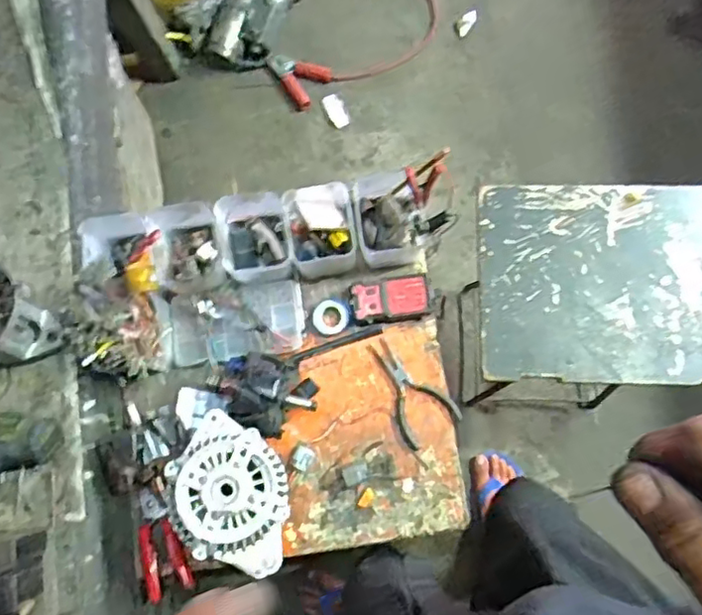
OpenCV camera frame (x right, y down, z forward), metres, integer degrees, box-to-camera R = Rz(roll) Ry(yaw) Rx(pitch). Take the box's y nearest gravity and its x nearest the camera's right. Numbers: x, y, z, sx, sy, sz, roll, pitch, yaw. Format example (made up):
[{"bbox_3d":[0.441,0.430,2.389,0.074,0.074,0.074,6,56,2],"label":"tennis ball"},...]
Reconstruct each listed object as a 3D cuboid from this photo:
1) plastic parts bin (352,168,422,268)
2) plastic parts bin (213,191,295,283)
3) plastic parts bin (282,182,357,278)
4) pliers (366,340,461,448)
[{"bbox_3d":[0.050,-0.118,0.844,0.085,0.069,0.113,-13,79,-1],"label":"plastic parts bin"},{"bbox_3d":[-0.129,-0.092,0.842,0.089,0.067,0.105,-9,79,0],"label":"plastic parts bin"},{"bbox_3d":[-0.040,-0.101,0.849,0.088,0.084,0.104,-9,79,0],"label":"plastic parts bin"},{"bbox_3d":[0.074,0.109,0.845,0.080,0.008,0.148,-35,80,-5],"label":"pliers"}]

